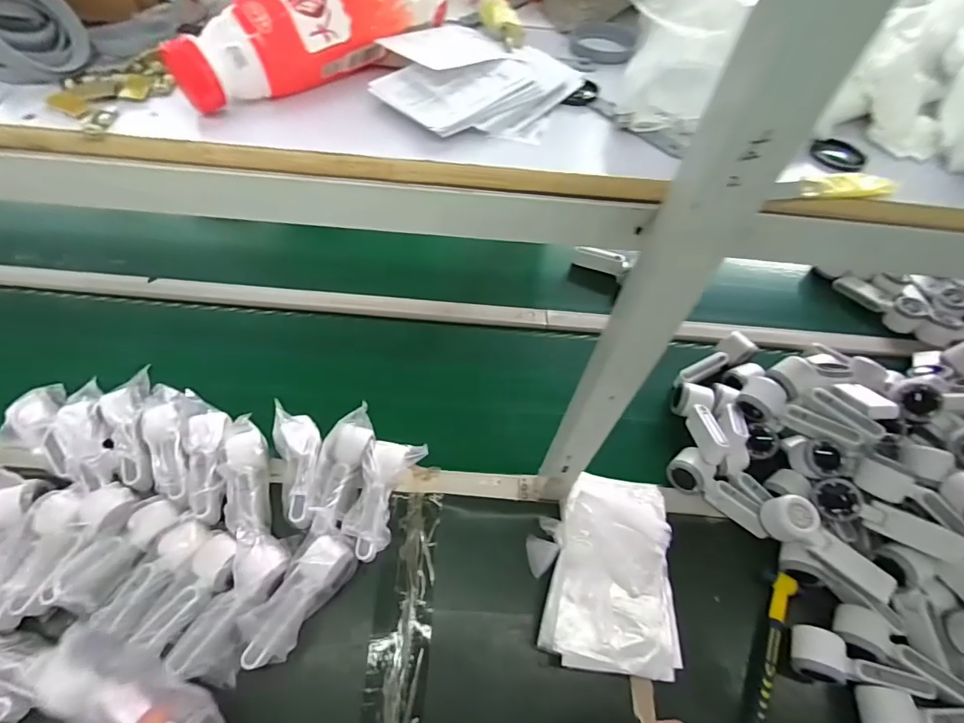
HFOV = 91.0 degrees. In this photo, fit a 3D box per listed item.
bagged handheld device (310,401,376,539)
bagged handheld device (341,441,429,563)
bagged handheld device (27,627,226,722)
[{"bbox_3d":[-0.208,0.159,0.700,0.069,0.053,0.188,9,58,1],"label":"bagged handheld device"},{"bbox_3d":[-0.149,0.192,0.690,0.076,0.060,0.170,19,58,7],"label":"bagged handheld device"},{"bbox_3d":[-0.359,0.347,0.492,0.187,0.063,0.065,34,58,-13],"label":"bagged handheld device"}]

